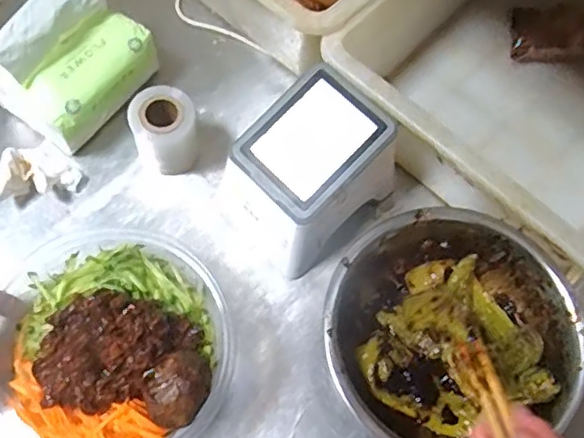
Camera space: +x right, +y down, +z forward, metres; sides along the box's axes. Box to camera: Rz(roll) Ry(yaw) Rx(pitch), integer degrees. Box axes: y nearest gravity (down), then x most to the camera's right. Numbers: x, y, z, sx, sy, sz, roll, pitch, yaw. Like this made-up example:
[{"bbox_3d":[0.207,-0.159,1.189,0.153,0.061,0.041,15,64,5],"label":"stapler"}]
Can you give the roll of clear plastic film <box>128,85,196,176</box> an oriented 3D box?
[{"bbox_3d":[-0.106,-0.072,0.515,0.050,0.071,0.051,1,67,-3],"label":"roll of clear plastic film"}]

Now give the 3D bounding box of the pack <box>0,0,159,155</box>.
[{"bbox_3d":[-0.184,-0.129,0.516,0.128,0.100,0.089,-42,75,-18],"label":"pack"}]

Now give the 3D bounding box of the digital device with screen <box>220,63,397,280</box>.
[{"bbox_3d":[0.009,-0.034,0.485,0.117,0.103,0.098,-41,75,-17],"label":"digital device with screen"}]

